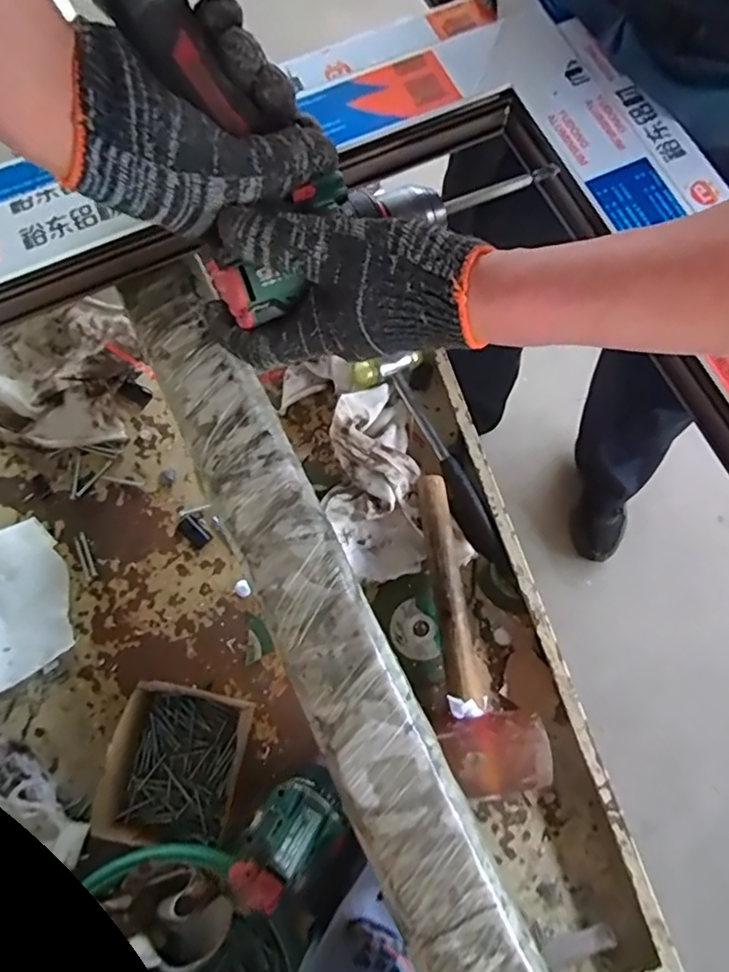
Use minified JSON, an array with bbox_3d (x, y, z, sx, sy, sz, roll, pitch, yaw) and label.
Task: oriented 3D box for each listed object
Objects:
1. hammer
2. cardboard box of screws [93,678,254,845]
[{"bbox_3d":[0.082,0.127,0.528,0.097,0.067,0.283,-14,75,-3],"label":"hammer"},{"bbox_3d":[-0.166,0.248,0.513,0.112,0.047,0.128,10,75,3],"label":"cardboard box of screws"}]

